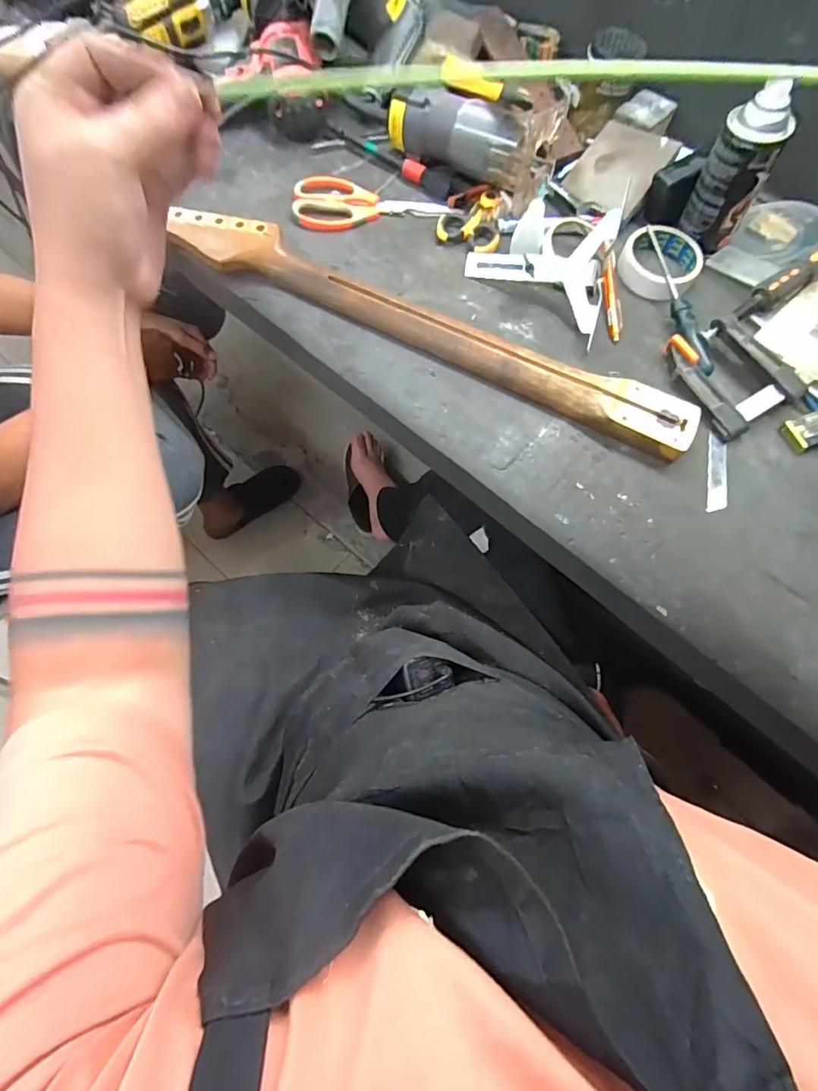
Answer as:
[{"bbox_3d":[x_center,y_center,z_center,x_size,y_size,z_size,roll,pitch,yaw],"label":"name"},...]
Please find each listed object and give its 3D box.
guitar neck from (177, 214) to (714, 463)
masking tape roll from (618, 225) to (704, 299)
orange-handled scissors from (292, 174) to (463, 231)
[{"bbox_3d":[0.015,-0.242,0.513,0.582,0.024,0.078,26,69,6],"label":"guitar neck"},{"bbox_3d":[0.291,-0.329,0.567,0.086,0.032,0.097,36,70,10],"label":"masking tape roll"},{"bbox_3d":[-0.040,-0.418,0.589,0.197,0.012,0.080,-1,68,-5],"label":"orange-handled scissors"}]

